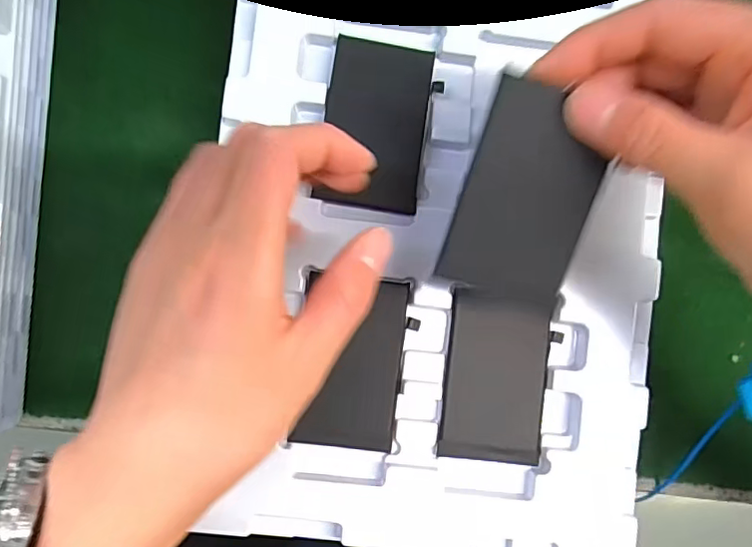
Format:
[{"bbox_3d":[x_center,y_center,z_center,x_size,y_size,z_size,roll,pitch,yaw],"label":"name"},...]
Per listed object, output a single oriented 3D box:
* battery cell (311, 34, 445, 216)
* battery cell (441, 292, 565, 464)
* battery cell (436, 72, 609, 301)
[{"bbox_3d":[0.001,-0.072,0.268,0.050,0.007,0.081,10,88,-4],"label":"battery cell"},{"bbox_3d":[0.058,0.050,0.268,0.049,0.010,0.079,6,88,-4],"label":"battery cell"},{"bbox_3d":[0.056,-0.028,0.206,0.045,0.004,0.075,17,106,-1],"label":"battery cell"}]

